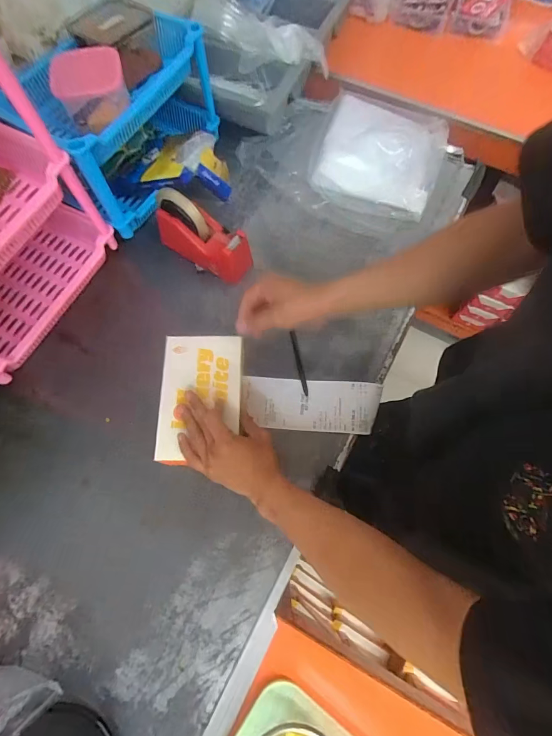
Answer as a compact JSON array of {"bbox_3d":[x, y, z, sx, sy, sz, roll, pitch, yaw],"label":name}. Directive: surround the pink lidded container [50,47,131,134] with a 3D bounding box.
[{"bbox_3d":[-0.258,-0.393,0.510,0.096,0.076,0.068,-23,73,-7],"label":"pink lidded container"}]

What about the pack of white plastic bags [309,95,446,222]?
[{"bbox_3d":[0.199,-0.421,0.699,0.228,0.029,0.264,16,72,5],"label":"pack of white plastic bags"}]

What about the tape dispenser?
[{"bbox_3d":[-0.113,-0.214,0.586,0.172,0.101,0.068,34,75,11],"label":"tape dispenser"}]

